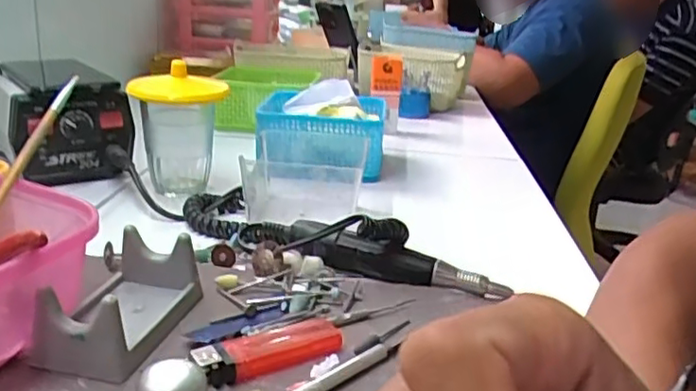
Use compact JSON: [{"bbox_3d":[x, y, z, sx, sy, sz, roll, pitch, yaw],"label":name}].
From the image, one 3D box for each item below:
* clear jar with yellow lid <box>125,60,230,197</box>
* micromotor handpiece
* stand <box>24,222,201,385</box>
[{"bbox_3d":[-0.151,-0.061,0.579,0.081,0.100,0.075,0,21,-9],"label":"clear jar with yellow lid"},{"bbox_3d":[0.030,0.041,0.434,0.150,0.029,0.029,9,21,15],"label":"micromotor handpiece"},{"bbox_3d":[-0.123,0.055,0.350,0.052,0.039,0.094,6,21,8],"label":"stand"}]

